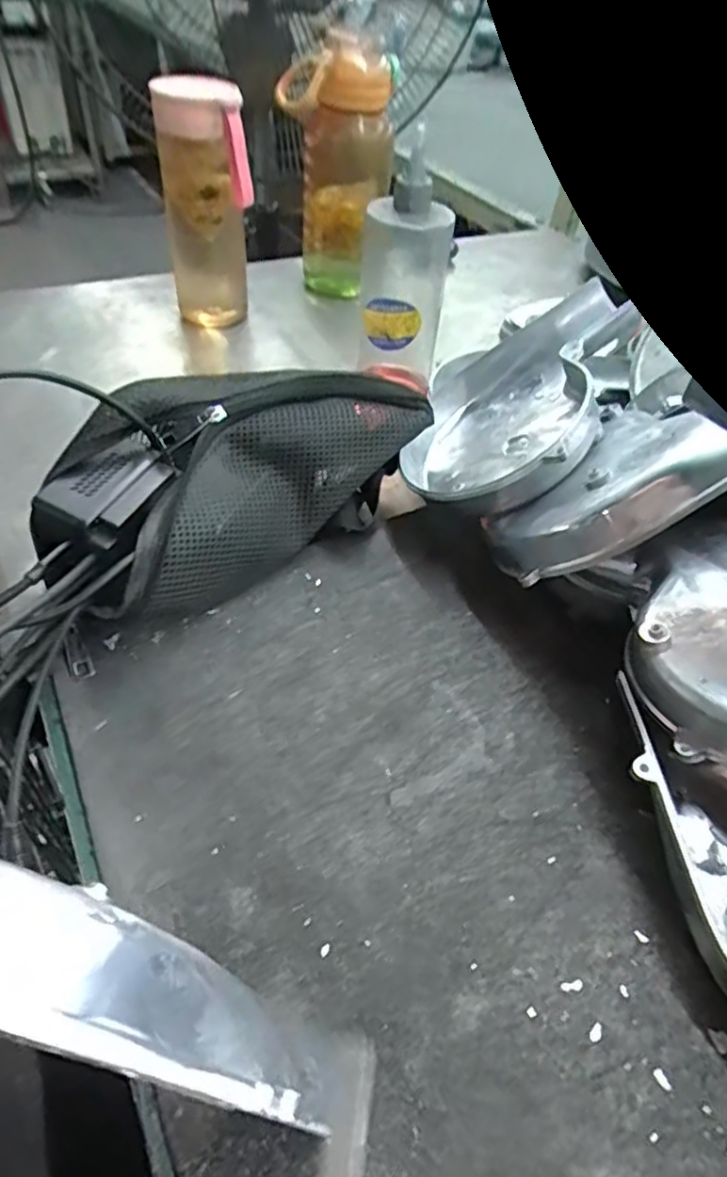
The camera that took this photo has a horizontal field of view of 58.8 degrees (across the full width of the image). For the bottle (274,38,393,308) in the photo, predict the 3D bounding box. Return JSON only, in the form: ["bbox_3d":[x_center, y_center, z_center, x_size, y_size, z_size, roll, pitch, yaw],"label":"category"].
[{"bbox_3d":[-0.029,-0.417,0.668,0.108,0.216,0.077,5,47,-2],"label":"bottle"}]

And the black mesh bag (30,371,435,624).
[{"bbox_3d":[-0.076,-0.070,0.418,0.259,0.097,0.103,-33,58,-31],"label":"black mesh bag"}]

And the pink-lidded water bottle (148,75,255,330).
[{"bbox_3d":[-0.146,-0.347,0.602,0.077,0.192,0.068,-8,48,-14],"label":"pink-lidded water bottle"}]

